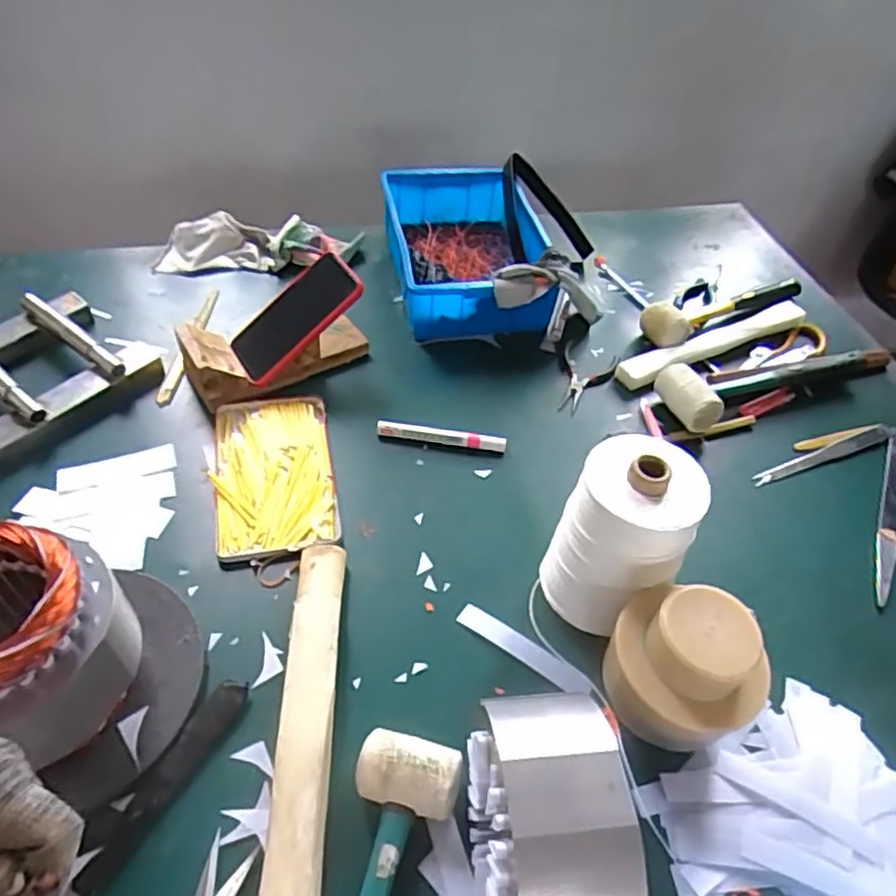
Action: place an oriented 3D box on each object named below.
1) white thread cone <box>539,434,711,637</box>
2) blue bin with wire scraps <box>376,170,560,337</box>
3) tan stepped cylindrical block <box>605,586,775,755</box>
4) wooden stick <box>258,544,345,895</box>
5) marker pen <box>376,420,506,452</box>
[{"bbox_3d":[0.141,0.083,0.555,0.096,0.174,0.089,3,48,-3],"label":"white thread cone"},{"bbox_3d":[0.017,-0.269,0.910,0.207,0.102,0.283,-3,49,-8],"label":"blue bin with wire scraps"},{"bbox_3d":[0.172,0.168,0.504,0.101,0.125,0.098,3,48,-3],"label":"tan stepped cylindrical block"},{"bbox_3d":[-0.108,0.224,0.499,0.040,0.030,0.329,1,48,-5],"label":"wooden stick"},{"bbox_3d":[-0.008,-0.012,0.724,0.140,0.017,0.014,8,48,1],"label":"marker pen"}]

